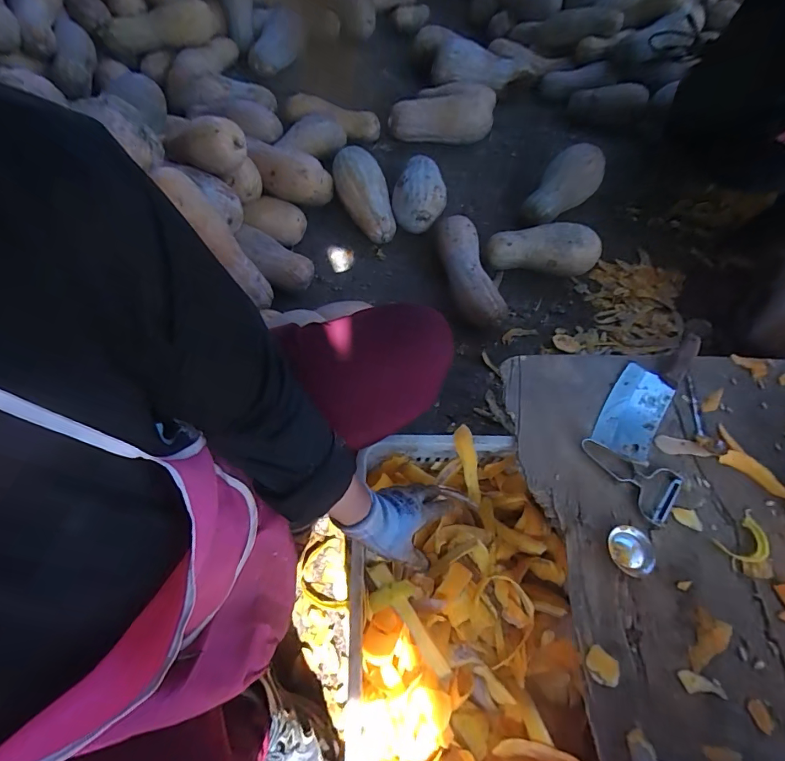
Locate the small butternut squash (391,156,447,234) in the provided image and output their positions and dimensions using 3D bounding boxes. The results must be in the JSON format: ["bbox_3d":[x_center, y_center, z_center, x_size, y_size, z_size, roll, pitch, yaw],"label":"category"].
[{"bbox_3d":[0.087,-0.554,1.245,0.161,0.173,0.194,12,59,4],"label":"small butternut squash"}]

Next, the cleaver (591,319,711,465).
[{"bbox_3d":[0.422,0.003,0.682,0.088,0.043,0.282,32,63,17],"label":"cleaver"}]

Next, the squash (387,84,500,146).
[{"bbox_3d":[0.175,-0.910,1.430,0.366,0.125,0.154,-3,59,-4],"label":"squash"}]

